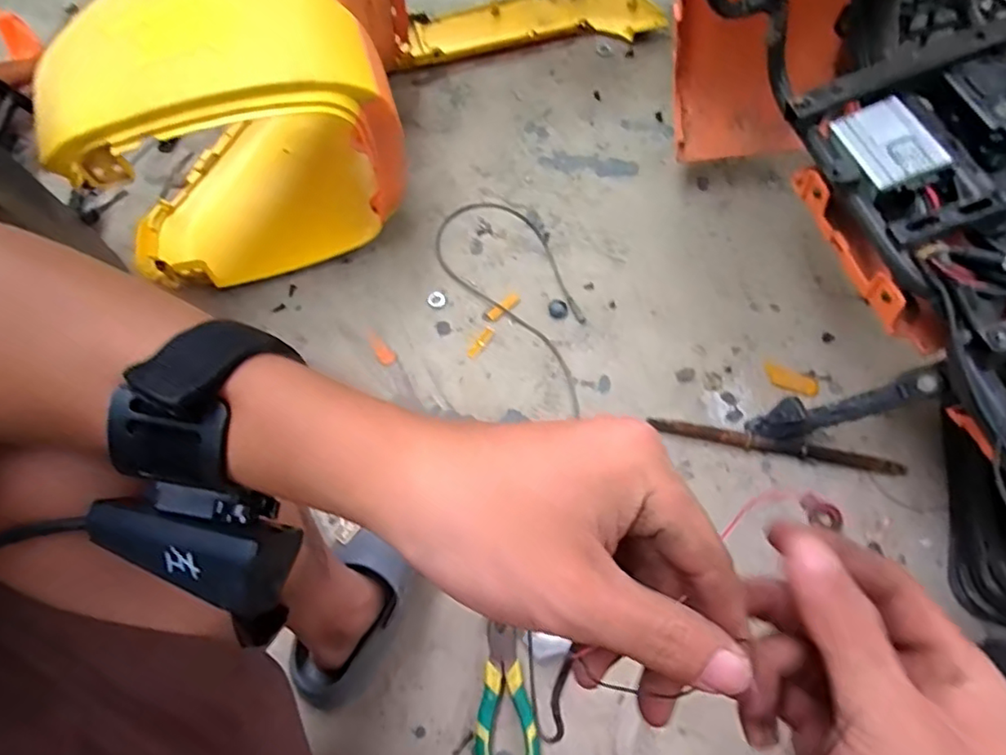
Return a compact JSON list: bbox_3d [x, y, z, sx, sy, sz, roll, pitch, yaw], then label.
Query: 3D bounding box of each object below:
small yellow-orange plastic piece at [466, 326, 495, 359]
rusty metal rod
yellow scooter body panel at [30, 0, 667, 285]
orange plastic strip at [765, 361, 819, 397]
[{"bbox_3d":[-0.028,-0.045,0.727,0.012,0.004,0.047,33,72,14],"label":"small yellow-orange plastic piece"},{"bbox_3d":[0.311,0.077,0.659,0.282,0.018,0.017,10,68,6],"label":"rusty metal rod"},{"bbox_3d":[-0.143,-0.436,0.734,0.268,0.288,0.792,40,74,16],"label":"yellow scooter body panel"},{"bbox_3d":[0.350,0.003,0.704,0.062,0.007,0.028,26,70,12],"label":"orange plastic strip"}]

